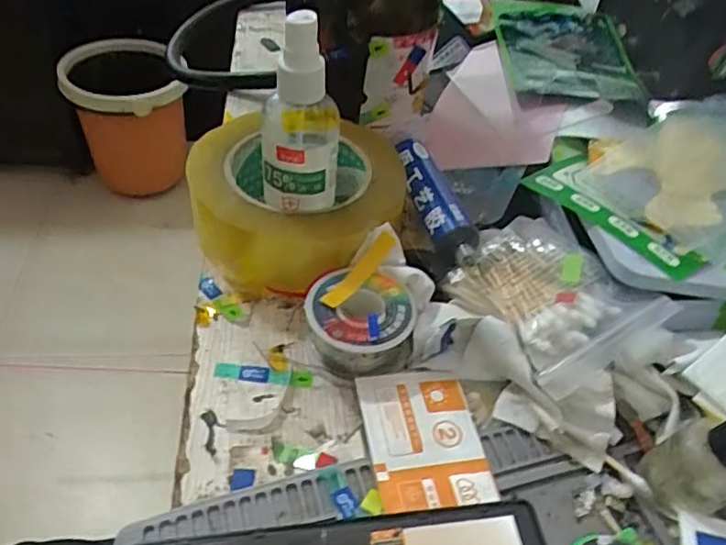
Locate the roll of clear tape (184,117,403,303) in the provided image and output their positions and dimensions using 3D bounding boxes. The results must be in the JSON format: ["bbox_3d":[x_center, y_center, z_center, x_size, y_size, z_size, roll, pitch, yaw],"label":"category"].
[{"bbox_3d":[-0.038,-0.040,0.364,0.120,0.045,0.114,3,46,-3],"label":"roll of clear tape"}]

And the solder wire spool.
[{"bbox_3d":[-0.002,0.025,0.315,0.051,0.031,0.048,3,46,-3],"label":"solder wire spool"}]

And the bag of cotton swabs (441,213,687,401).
[{"bbox_3d":[0.090,0.010,0.317,0.070,0.030,0.098,-22,52,-25],"label":"bag of cotton swabs"}]

